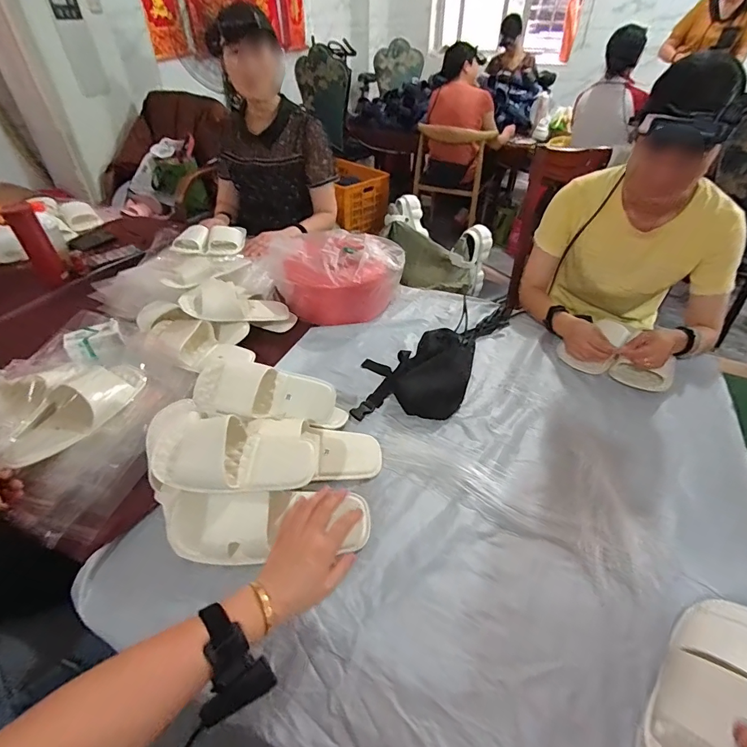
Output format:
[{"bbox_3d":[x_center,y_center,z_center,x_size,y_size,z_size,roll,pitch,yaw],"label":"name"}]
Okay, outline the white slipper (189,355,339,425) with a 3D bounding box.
[{"bbox_3d":[-0.179,0.027,0.706,0.235,0.055,0.098,9,74,-7],"label":"white slipper"}]

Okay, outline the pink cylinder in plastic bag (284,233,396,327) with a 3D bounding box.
[{"bbox_3d":[-0.089,-0.248,1.067,0.270,0.141,0.221,-12,42,-12],"label":"pink cylinder in plastic bag"}]

